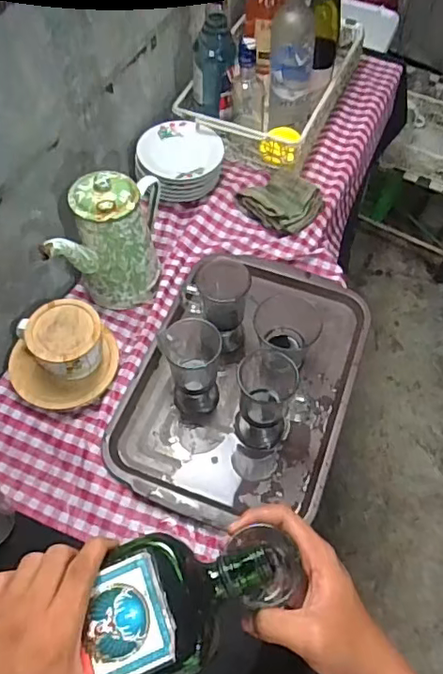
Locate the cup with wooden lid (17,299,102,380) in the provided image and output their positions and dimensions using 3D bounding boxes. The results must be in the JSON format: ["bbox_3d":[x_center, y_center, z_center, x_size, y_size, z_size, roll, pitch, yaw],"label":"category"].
[{"bbox_3d":[-0.222,0.015,0.781,0.098,0.097,0.101,0,58,0],"label":"cup with wooden lid"}]

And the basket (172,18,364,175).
[{"bbox_3d":[0.107,-0.503,1.075,0.251,0.092,0.410,22,60,13],"label":"basket"}]

